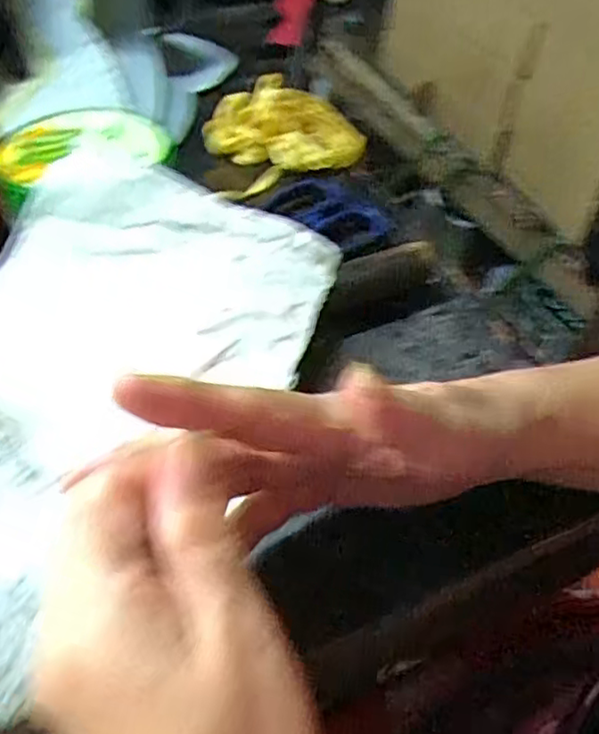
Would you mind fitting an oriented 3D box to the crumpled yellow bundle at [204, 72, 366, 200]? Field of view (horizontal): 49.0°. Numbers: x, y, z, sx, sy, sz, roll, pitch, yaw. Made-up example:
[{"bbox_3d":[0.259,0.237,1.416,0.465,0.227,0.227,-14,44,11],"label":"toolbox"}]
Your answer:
[{"bbox_3d":[-0.010,-0.177,0.507,0.127,0.047,0.093,-10,48,-17],"label":"crumpled yellow bundle"}]

